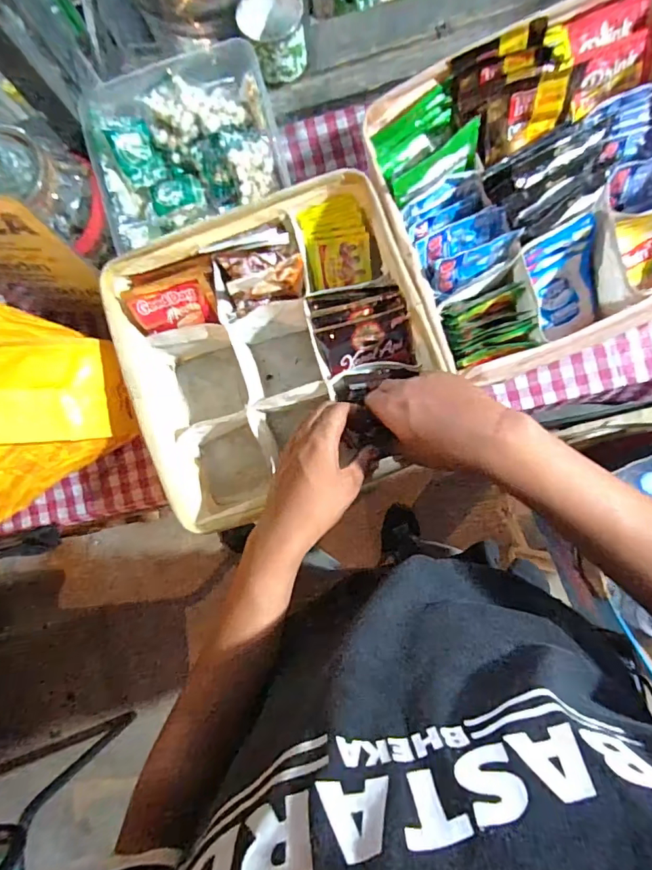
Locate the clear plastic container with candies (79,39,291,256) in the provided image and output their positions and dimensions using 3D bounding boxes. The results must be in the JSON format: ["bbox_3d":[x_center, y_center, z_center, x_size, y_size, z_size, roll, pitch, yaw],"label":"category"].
[{"bbox_3d":[-0.149,-0.312,0.524,0.204,0.074,0.172,-17,83,5],"label":"clear plastic container with candies"}]

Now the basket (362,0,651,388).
[{"bbox_3d":[0.212,-0.214,0.462,0.273,0.120,0.304,-22,82,4],"label":"basket"}]

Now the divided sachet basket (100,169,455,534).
[{"bbox_3d":[-0.042,-0.078,0.492,0.286,0.122,0.277,-19,83,4],"label":"divided sachet basket"}]

